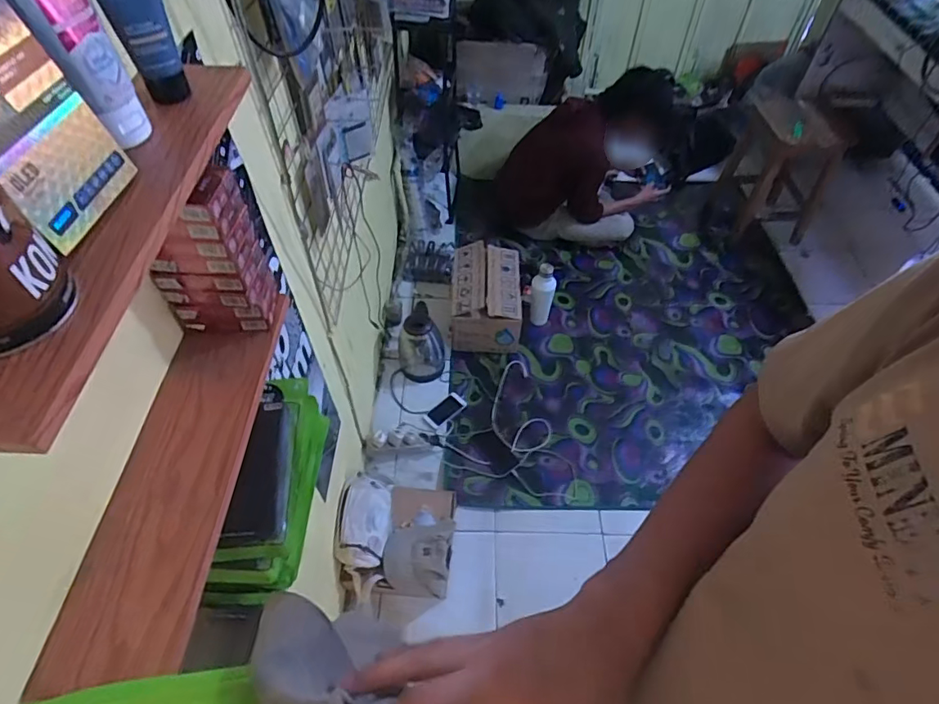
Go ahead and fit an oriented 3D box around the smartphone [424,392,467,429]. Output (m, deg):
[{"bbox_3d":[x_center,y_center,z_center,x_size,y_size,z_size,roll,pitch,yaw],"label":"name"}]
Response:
[{"bbox_3d":[-0.077,0.189,1.680,0.073,0.013,0.134,38,66,23],"label":"smartphone"}]

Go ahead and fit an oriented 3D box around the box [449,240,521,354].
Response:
[{"bbox_3d":[0.060,-0.203,1.888,0.240,0.186,0.348,1,52,0],"label":"box"}]

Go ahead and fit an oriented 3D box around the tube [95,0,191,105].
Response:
[{"bbox_3d":[-0.265,-0.260,0.421,0.048,0.112,0.026,-35,56,-27],"label":"tube"}]

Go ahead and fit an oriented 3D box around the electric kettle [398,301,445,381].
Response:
[{"bbox_3d":[-0.165,-0.041,1.738,0.148,0.226,0.180,-9,52,-10],"label":"electric kettle"}]

